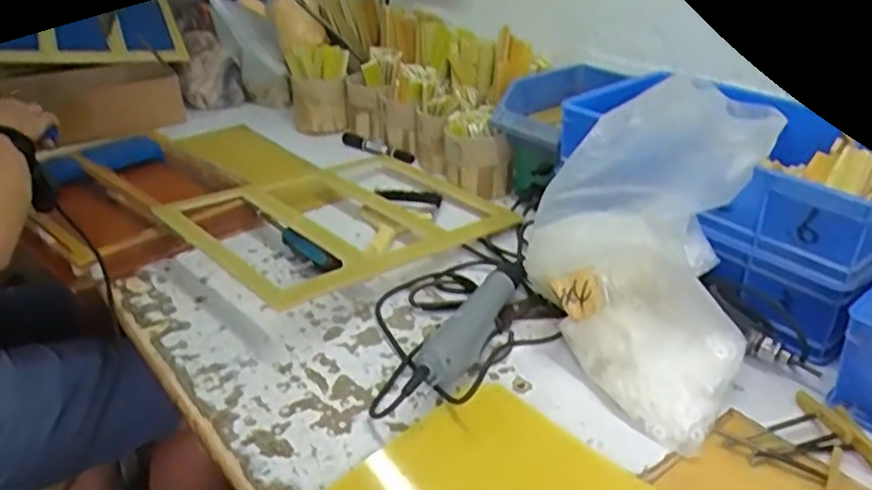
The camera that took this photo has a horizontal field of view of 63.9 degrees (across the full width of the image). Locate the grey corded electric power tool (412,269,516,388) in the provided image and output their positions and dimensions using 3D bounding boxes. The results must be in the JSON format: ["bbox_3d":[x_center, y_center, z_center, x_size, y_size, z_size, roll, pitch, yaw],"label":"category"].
[{"bbox_3d":[0.033,0.079,0.666,0.041,0.043,0.178,12,33,23],"label":"grey corded electric power tool"}]

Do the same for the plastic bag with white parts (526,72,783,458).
[{"bbox_3d":[0.184,-0.011,0.637,0.195,0.222,0.289,4,31,10],"label":"plastic bag with white parts"}]

